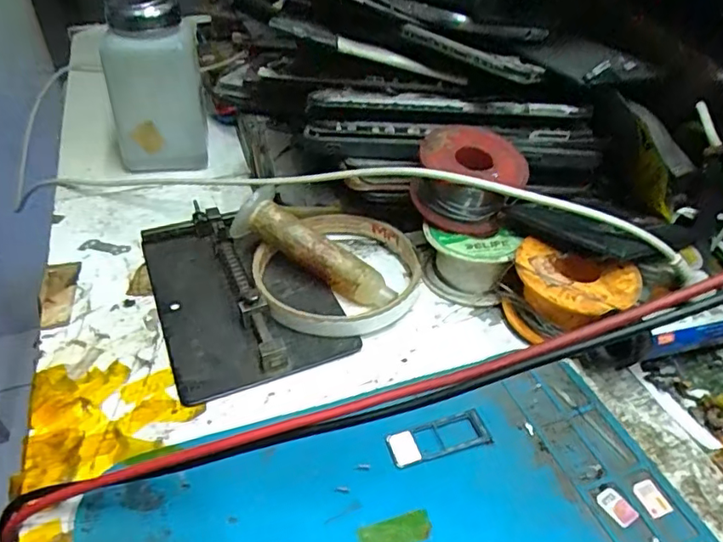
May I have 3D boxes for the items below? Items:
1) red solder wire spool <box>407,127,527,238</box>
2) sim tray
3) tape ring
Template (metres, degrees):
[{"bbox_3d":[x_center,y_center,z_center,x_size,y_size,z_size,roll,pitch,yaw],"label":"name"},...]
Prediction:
[{"bbox_3d":[0.053,-0.046,0.269,0.051,0.033,0.046,9,41,8],"label":"red solder wire spool"},{"bbox_3d":[0.029,0.062,0.206,0.039,0.004,0.015,-10,42,-14],"label":"sim tray"},{"bbox_3d":[-0.012,-0.001,0.270,0.079,0.015,0.080,1,40,-1],"label":"tape ring"}]

